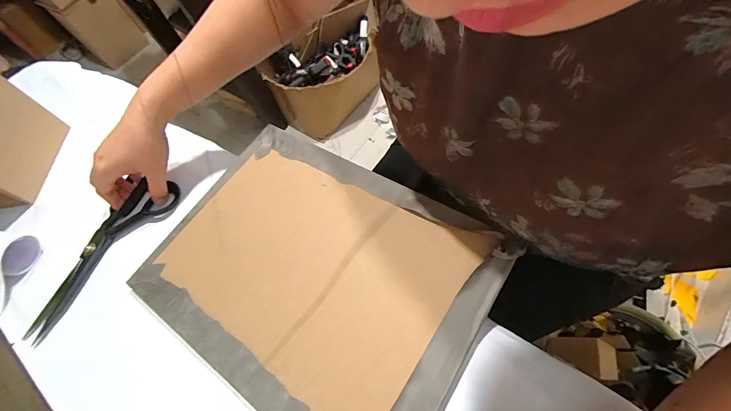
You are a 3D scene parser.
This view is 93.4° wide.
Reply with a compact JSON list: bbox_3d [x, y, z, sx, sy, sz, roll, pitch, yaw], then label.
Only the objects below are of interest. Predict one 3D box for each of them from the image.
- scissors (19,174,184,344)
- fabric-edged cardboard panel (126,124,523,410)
[{"bbox_3d":[-0.338,0.061,0.443,0.068,0.018,0.235,28,72,21],"label":"scissors"},{"bbox_3d":[-0.062,0.065,0.371,0.352,0.012,0.260,27,71,25],"label":"fabric-edged cardboard panel"}]

